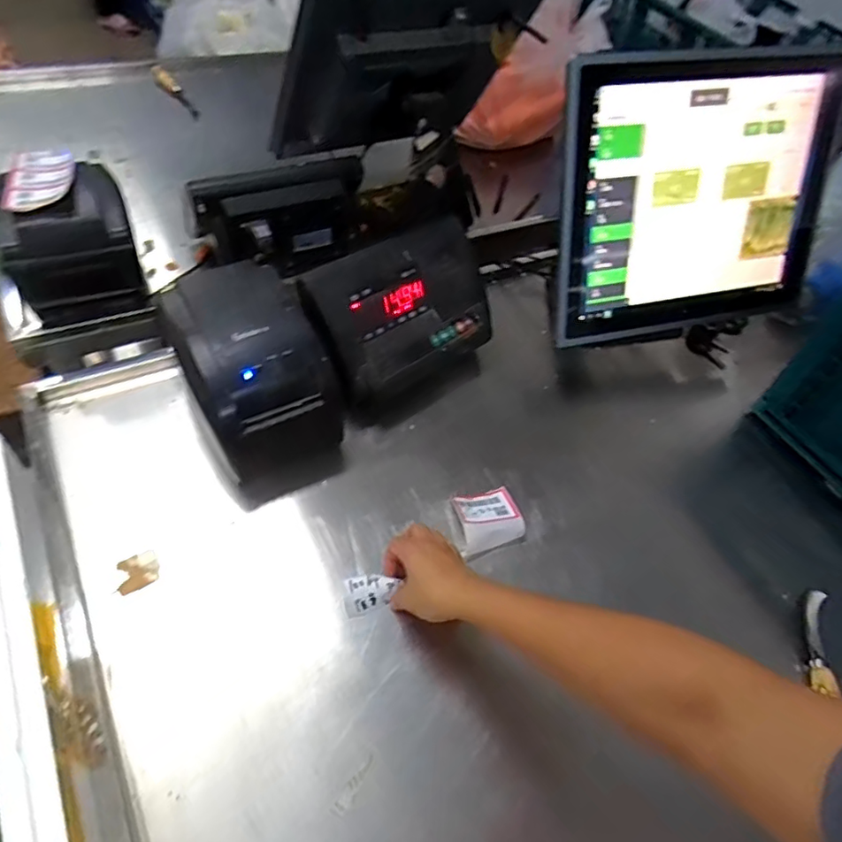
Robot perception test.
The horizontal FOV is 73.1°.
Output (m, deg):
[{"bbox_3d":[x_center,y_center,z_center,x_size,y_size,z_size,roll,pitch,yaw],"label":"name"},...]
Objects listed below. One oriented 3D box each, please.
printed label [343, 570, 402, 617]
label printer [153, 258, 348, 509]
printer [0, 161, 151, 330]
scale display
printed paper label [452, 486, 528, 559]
[{"bbox_3d":[-0.053,0.174,0.582,0.056,0.013,0.034,-17,55,-19],"label":"printed label"},{"bbox_3d":[-0.187,-0.056,0.667,0.152,0.155,0.224,-23,59,-24],"label":"label printer"},{"bbox_3d":[-0.464,-0.246,0.751,0.144,0.135,0.171,-19,58,-21],"label":"printer"},{"bbox_3d":[-0.014,-0.131,0.739,0.244,0.163,0.133,-29,62,-27],"label":"scale display"},{"bbox_3d":[0.079,0.111,0.654,0.075,0.016,0.072,-10,55,-16],"label":"printed paper label"}]

